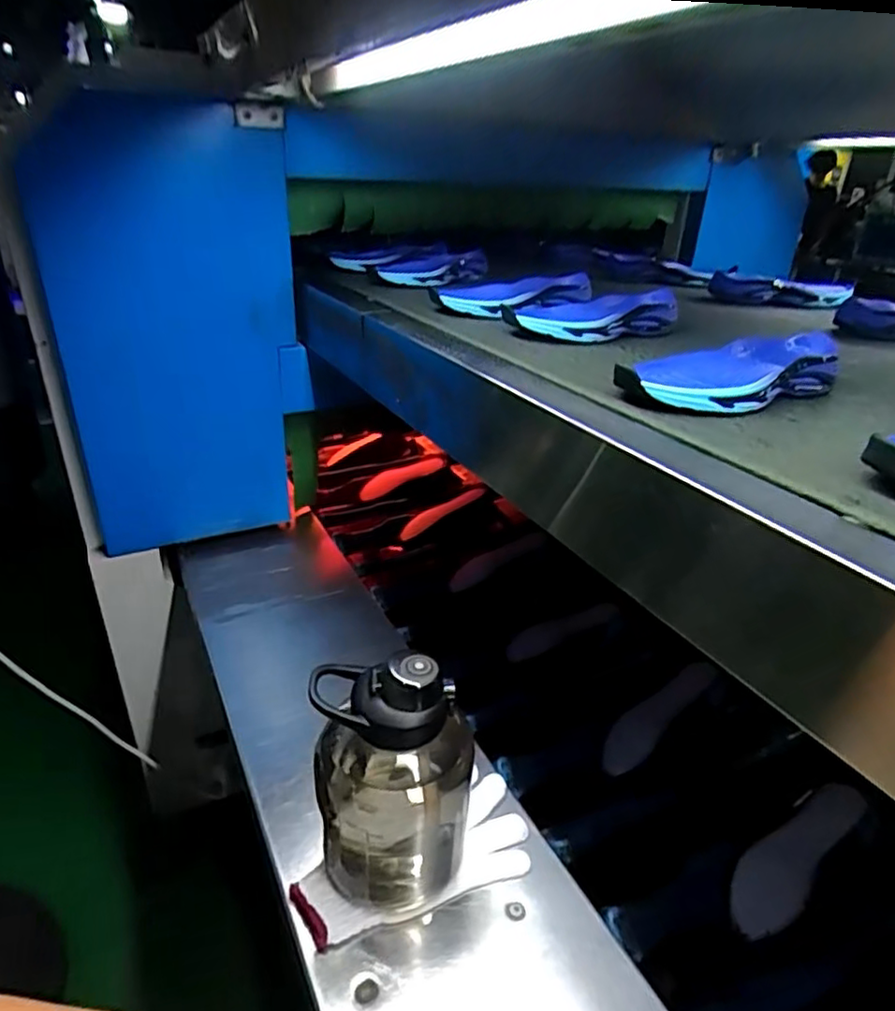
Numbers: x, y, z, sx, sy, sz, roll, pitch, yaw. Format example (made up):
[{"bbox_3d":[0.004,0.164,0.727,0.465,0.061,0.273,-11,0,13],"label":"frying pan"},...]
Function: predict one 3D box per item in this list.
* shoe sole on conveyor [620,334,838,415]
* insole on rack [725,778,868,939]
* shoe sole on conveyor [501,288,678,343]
[{"bbox_3d":[0.244,-0.114,0.532,0.228,0.044,0.088,-15,33,-29],"label":"shoe sole on conveyor"},{"bbox_3d":[0.340,0.337,0.619,0.192,0.010,0.054,-30,40,-23],"label":"insole on rack"},{"bbox_3d":[0.165,-0.217,0.709,0.208,0.041,0.072,-14,33,-27],"label":"shoe sole on conveyor"}]

